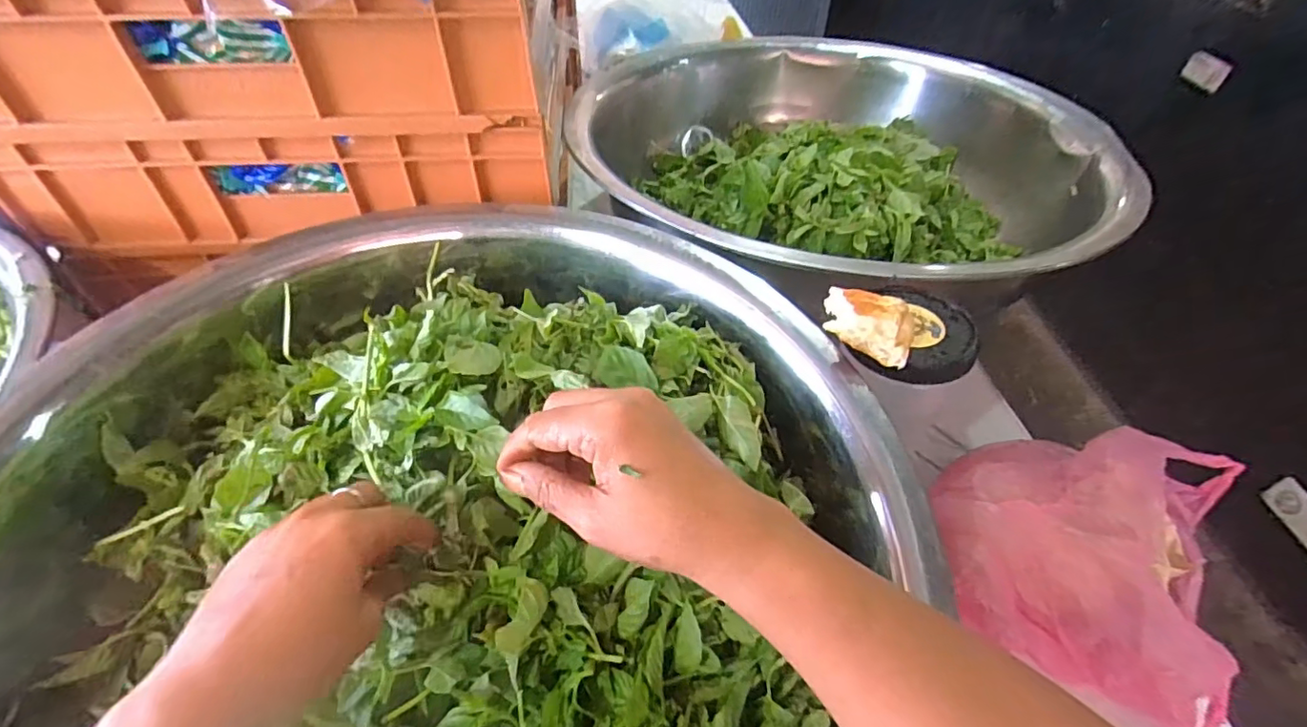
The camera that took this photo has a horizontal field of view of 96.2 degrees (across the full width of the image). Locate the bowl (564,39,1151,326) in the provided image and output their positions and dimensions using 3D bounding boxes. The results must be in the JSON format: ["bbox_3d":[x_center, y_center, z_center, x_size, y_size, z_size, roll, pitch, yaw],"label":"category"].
[{"bbox_3d":[0.209,-0.227,0.701,0.551,0.150,0.580,1,46,-1],"label":"bowl"}]

